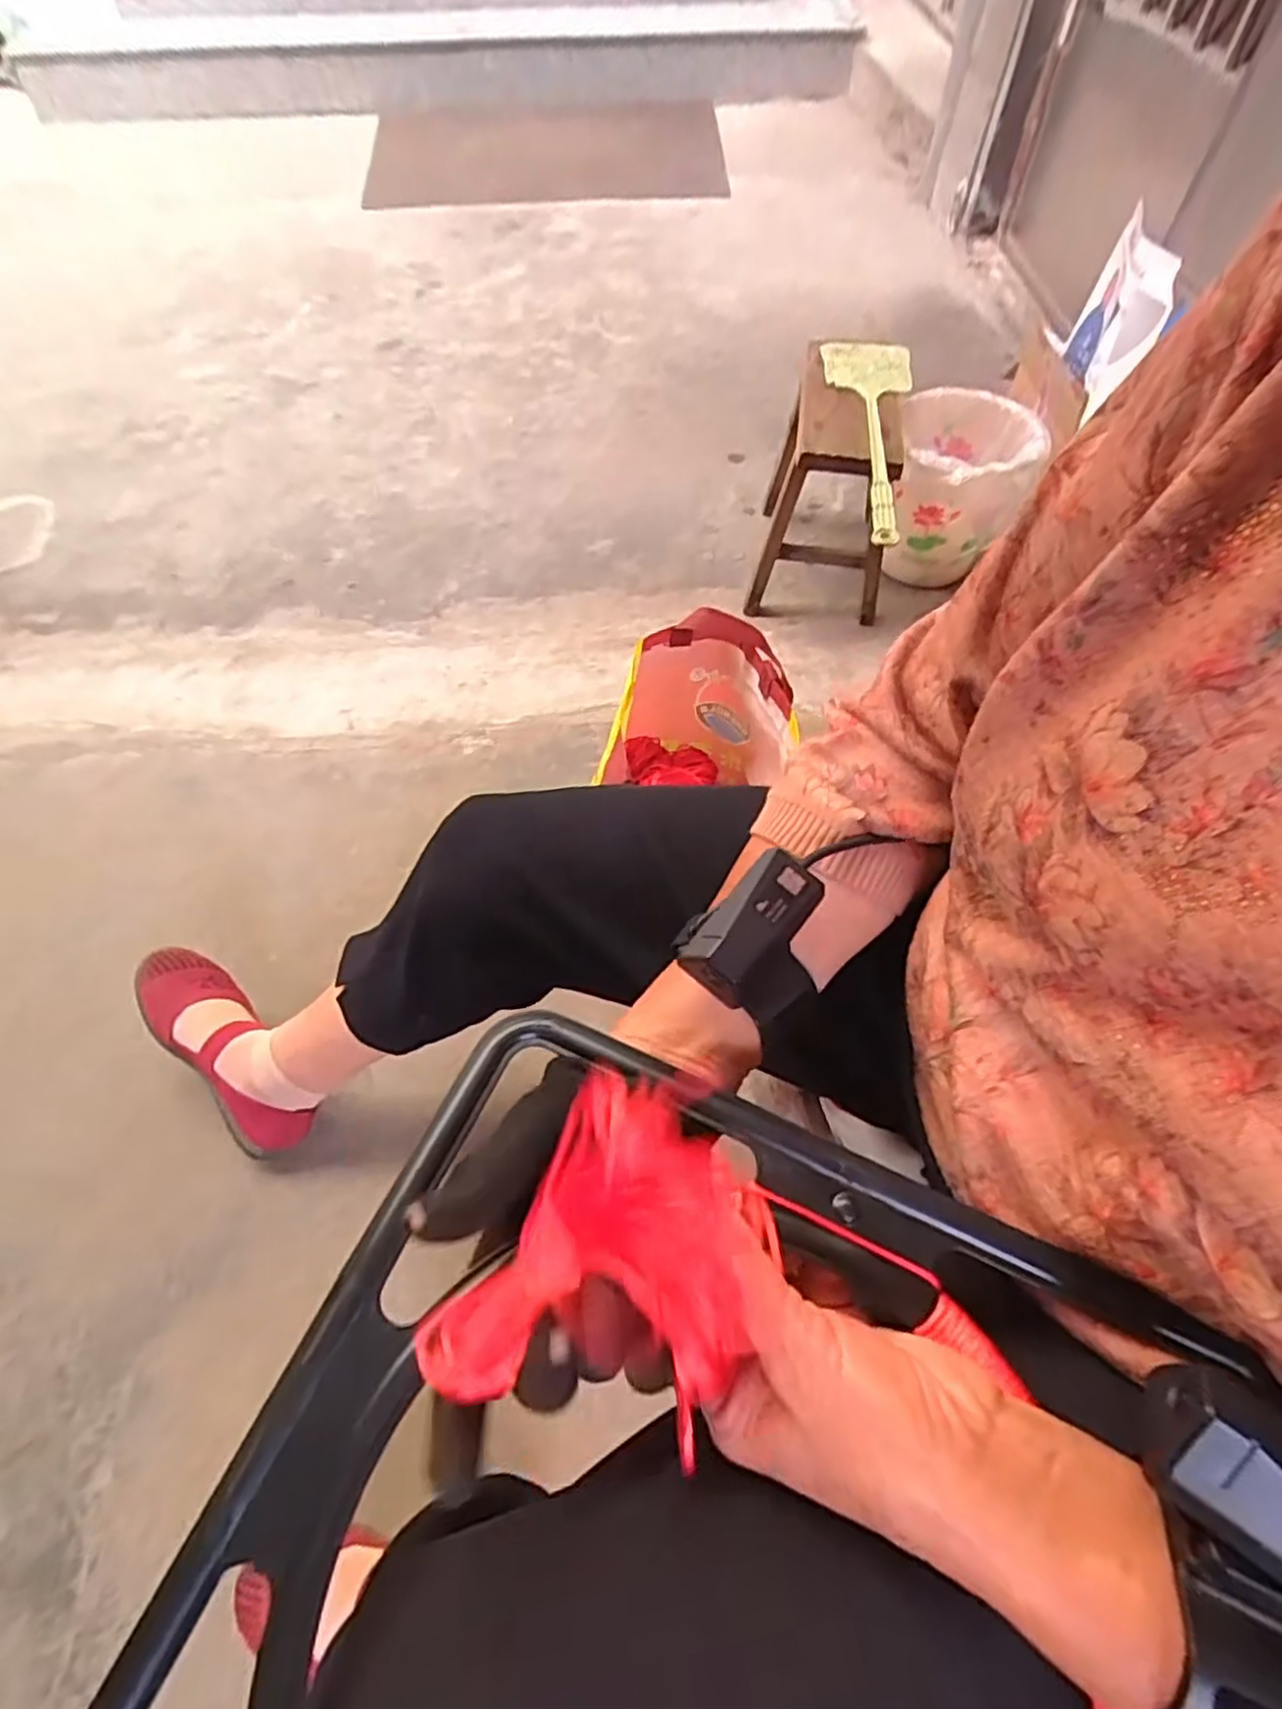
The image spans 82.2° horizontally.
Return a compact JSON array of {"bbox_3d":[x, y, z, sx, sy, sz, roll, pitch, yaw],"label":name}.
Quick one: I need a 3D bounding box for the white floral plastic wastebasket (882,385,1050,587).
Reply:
[{"bbox_3d":[0.496,-0.577,1.192,0.232,0.236,0.197,-4,58,-2],"label":"white floral plastic wastebasket"}]

